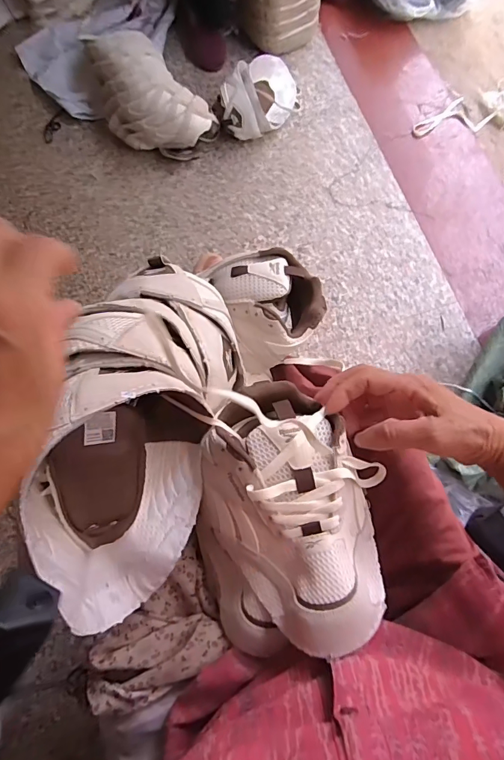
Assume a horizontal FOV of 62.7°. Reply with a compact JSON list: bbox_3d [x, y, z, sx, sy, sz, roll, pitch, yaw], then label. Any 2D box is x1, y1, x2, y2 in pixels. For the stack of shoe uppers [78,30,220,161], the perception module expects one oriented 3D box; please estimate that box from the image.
[{"bbox_3d":[-0.236,-0.651,0.957,0.211,0.142,0.315,-27,75,-5],"label":"stack of shoe uppers"}]

